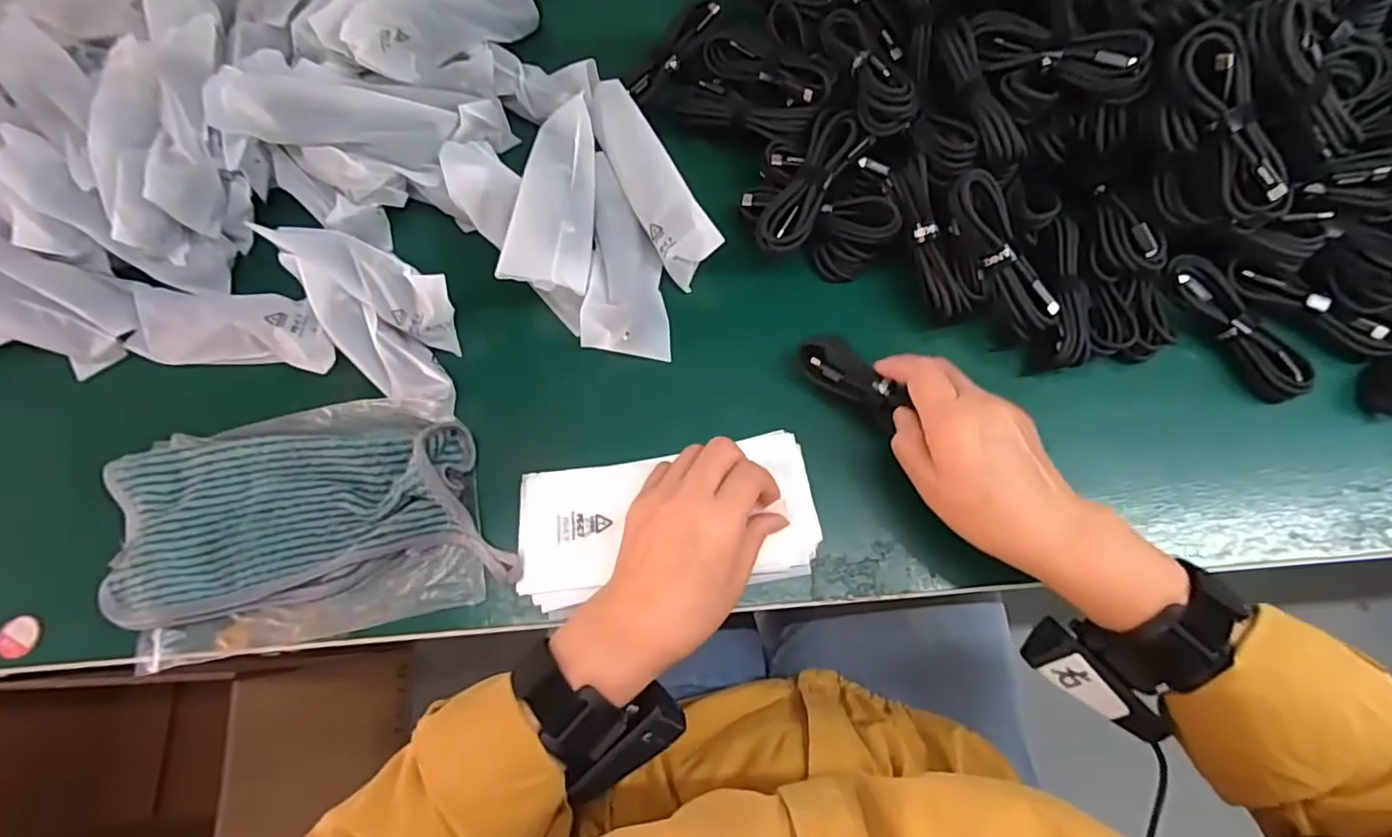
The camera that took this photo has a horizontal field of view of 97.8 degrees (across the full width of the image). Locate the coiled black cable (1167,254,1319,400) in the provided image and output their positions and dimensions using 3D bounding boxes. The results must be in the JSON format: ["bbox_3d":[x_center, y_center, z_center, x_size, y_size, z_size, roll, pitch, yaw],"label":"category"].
[{"bbox_3d":[0.356,-0.060,0.405,0.034,0.024,0.109,-30,75,-7],"label":"coiled black cable"}]

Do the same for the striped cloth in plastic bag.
[{"bbox_3d":[-0.239,0.061,0.380,0.226,0.035,0.142,-12,73,-2],"label":"striped cloth in plastic bag"}]

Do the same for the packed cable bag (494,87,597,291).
[{"bbox_3d":[-0.096,-0.157,0.425,0.052,0.025,0.145,4,74,3],"label":"packed cable bag"}]

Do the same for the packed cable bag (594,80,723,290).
[{"bbox_3d":[-0.035,-0.170,0.428,0.038,0.024,0.154,-28,75,-7],"label":"packed cable bag"}]

